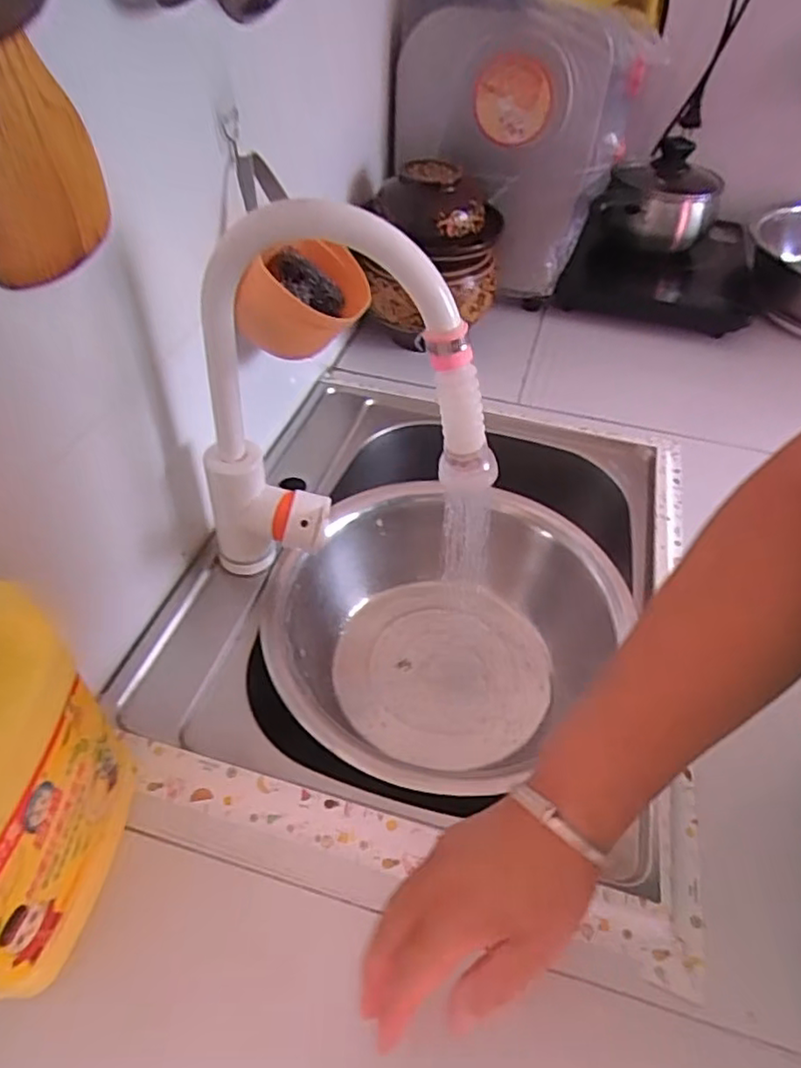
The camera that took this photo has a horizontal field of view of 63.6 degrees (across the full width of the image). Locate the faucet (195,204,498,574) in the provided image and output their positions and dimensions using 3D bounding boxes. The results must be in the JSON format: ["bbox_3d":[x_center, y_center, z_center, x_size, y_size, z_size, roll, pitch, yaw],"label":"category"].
[{"bbox_3d":[-0.047,-0.060,0.479,0.227,0.330,0.065,10,46,6],"label":"faucet"}]

